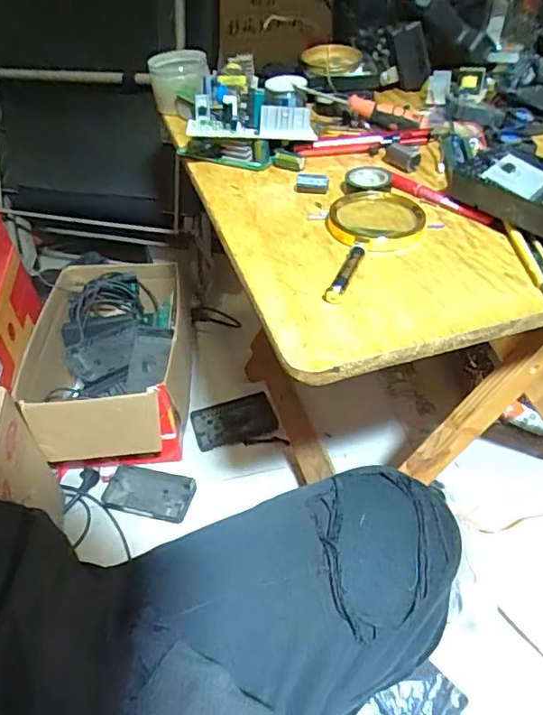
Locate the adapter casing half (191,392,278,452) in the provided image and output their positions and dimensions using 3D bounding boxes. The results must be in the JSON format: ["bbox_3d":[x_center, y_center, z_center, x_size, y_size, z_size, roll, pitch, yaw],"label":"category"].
[{"bbox_3d":[-0.077,0.123,1.066,0.163,0.017,0.108,-13,44,-9],"label":"adapter casing half"}]

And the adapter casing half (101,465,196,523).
[{"bbox_3d":[-0.216,0.241,0.951,0.151,0.014,0.080,10,67,8],"label":"adapter casing half"}]

